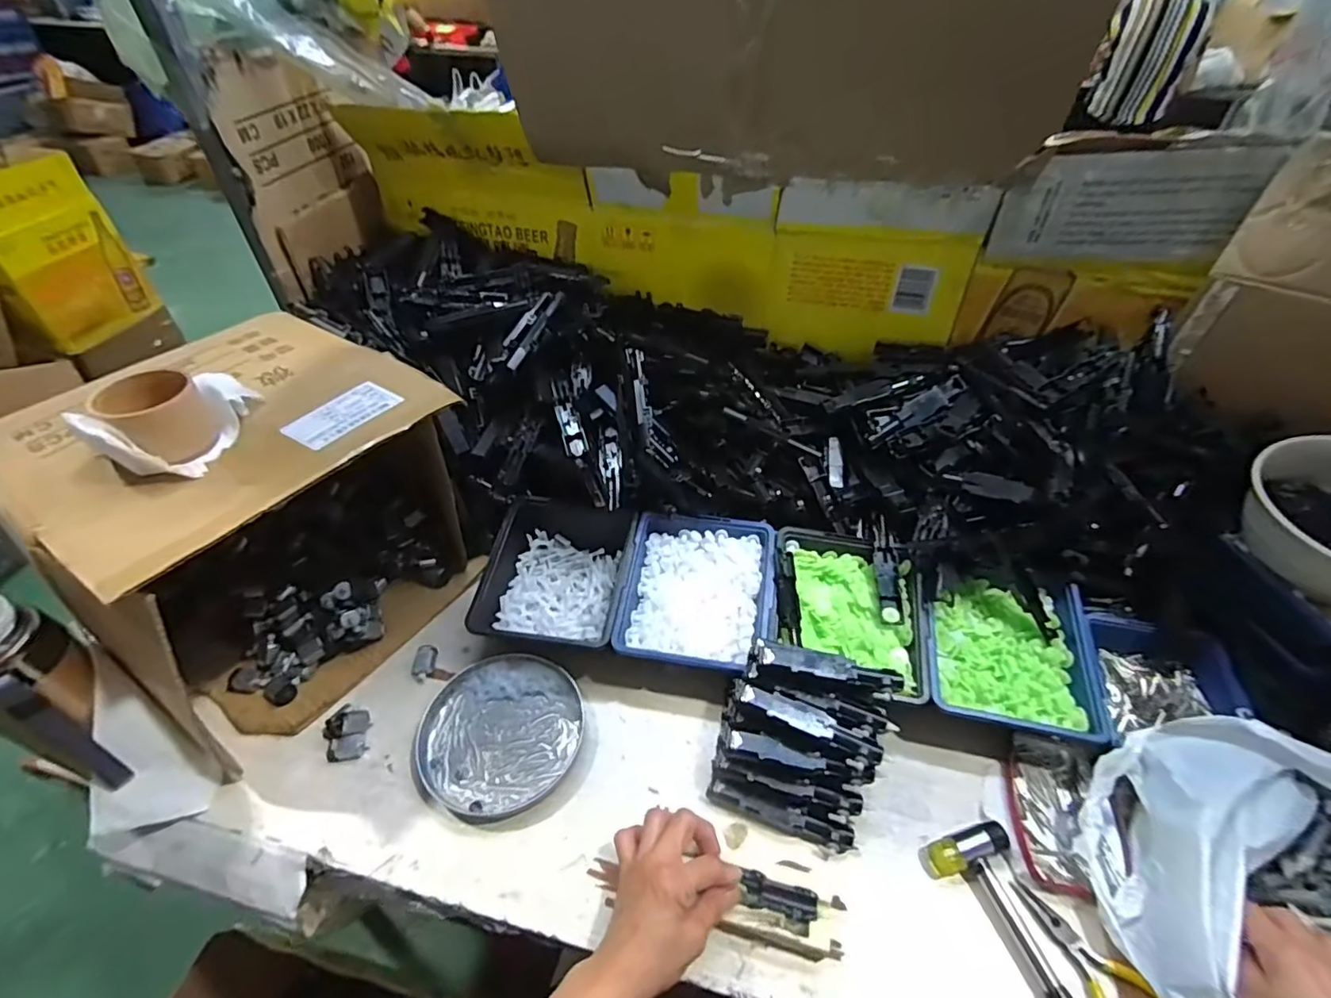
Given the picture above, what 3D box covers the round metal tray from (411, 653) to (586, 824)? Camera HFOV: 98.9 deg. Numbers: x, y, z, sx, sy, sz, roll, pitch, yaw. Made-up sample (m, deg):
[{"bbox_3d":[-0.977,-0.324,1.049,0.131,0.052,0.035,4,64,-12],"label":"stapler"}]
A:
[{"bbox_3d":[-0.154,0.215,0.529,0.143,0.014,0.144,0,45,0],"label":"round metal tray"}]

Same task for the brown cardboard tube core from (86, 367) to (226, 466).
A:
[{"bbox_3d":[-0.379,-0.061,0.430,0.059,0.051,0.062,27,51,24],"label":"brown cardboard tube core"}]

